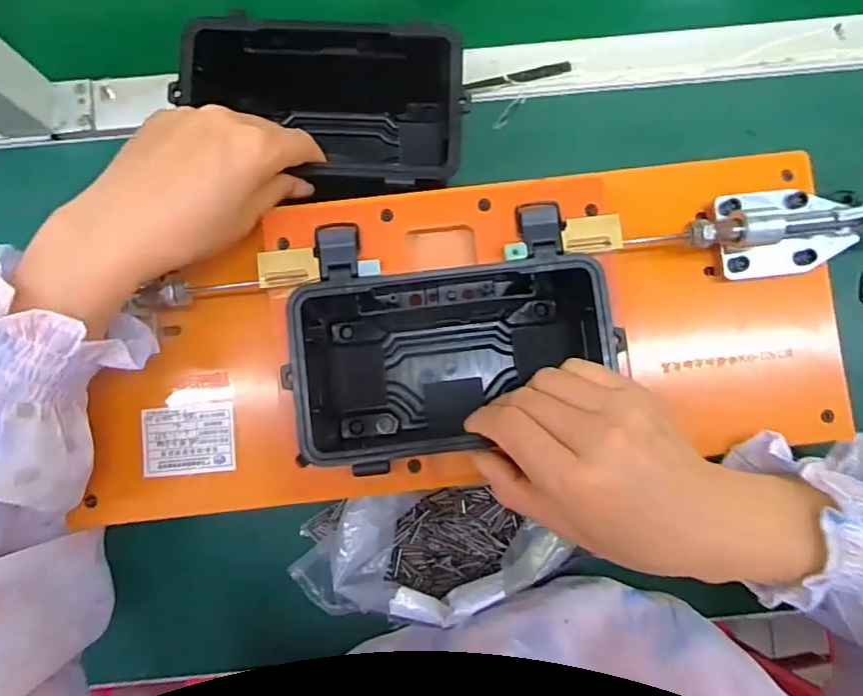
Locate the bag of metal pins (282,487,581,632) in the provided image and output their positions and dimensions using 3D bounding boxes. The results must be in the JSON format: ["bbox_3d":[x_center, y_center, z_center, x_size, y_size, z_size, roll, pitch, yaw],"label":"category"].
[{"bbox_3d":[-0.006,0.136,0.375,0.180,0.055,0.088,-3,85,0],"label":"bag of metal pins"}]

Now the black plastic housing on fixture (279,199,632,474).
[{"bbox_3d":[0.009,-0.010,0.343,0.175,0.082,0.122,-9,85,-1],"label":"black plastic housing on fixture"}]

